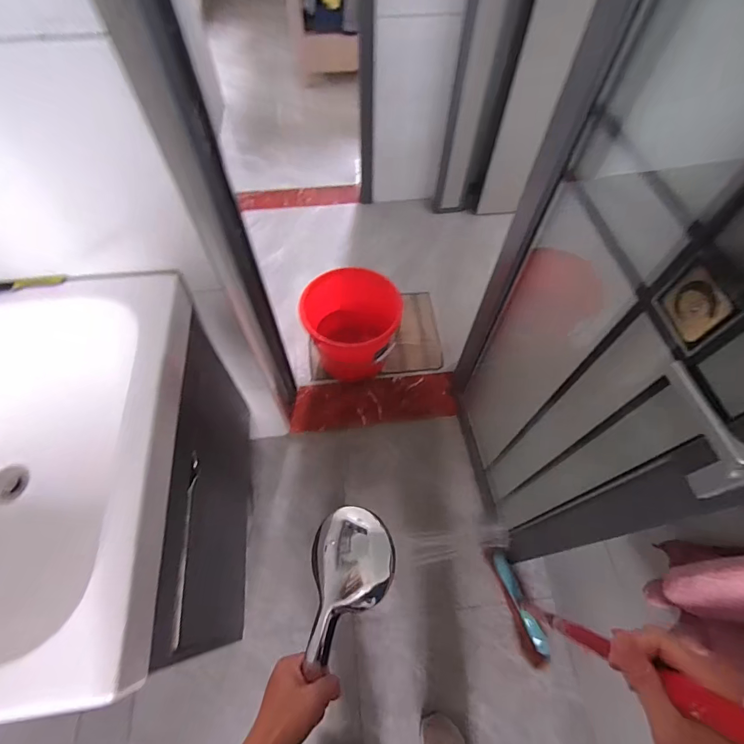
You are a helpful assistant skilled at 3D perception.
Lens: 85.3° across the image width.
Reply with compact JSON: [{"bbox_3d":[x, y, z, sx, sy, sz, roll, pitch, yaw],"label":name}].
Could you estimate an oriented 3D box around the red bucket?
[{"bbox_3d":[-0.071,-0.167,1.479,0.325,0.272,0.309,-1,59,1],"label":"red bucket"}]

